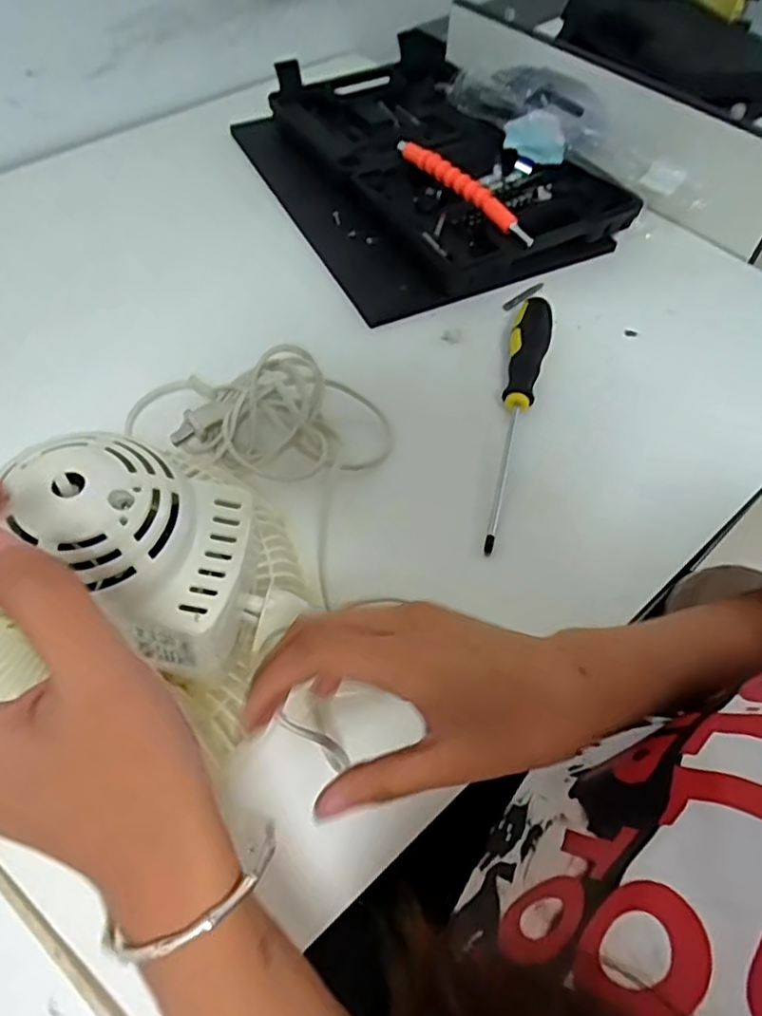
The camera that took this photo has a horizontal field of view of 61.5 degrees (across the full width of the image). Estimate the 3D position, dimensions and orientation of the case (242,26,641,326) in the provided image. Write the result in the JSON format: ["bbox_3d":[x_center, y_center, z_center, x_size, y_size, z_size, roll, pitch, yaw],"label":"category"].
[{"bbox_3d":[0.028,-0.341,0.625,0.268,0.054,0.377,-25,61,-18],"label":"case"}]

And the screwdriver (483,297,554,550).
[{"bbox_3d":[0.093,-0.074,0.459,0.029,0.029,0.226,16,57,8],"label":"screwdriver"}]

